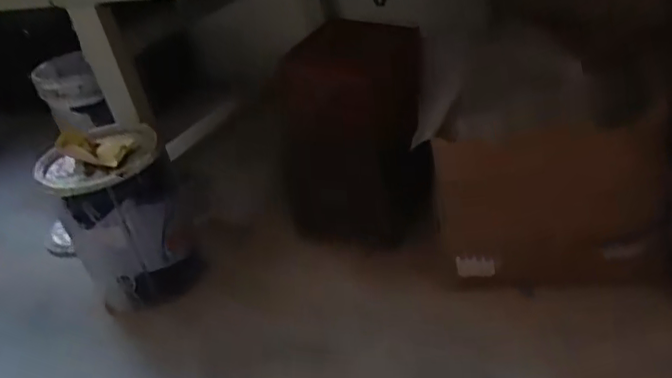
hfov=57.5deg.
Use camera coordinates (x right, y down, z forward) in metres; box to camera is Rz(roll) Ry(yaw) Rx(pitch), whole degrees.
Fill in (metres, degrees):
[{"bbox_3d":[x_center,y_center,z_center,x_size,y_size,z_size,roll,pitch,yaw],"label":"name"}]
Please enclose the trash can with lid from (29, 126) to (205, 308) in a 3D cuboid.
[{"bbox_3d":[-0.496,0.057,1.466,0.274,0.395,0.309,-21,34,-20],"label":"trash can with lid"}]

